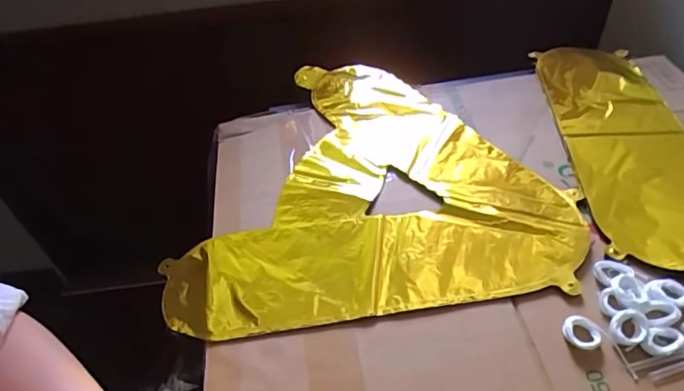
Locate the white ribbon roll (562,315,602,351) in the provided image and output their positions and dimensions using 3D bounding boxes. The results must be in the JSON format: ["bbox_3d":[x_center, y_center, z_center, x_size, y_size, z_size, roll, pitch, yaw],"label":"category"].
[{"bbox_3d":[0.179,0.102,0.373,0.027,0.007,0.026,-3,46,3],"label":"white ribbon roll"}]

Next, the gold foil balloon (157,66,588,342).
[{"bbox_3d":[0.023,-0.033,0.522,0.359,0.015,0.361,-5,46,2],"label":"gold foil balloon"}]

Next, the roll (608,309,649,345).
[{"bbox_3d":[0.212,0.098,0.370,0.024,0.008,0.028,24,53,26],"label":"roll"}]

